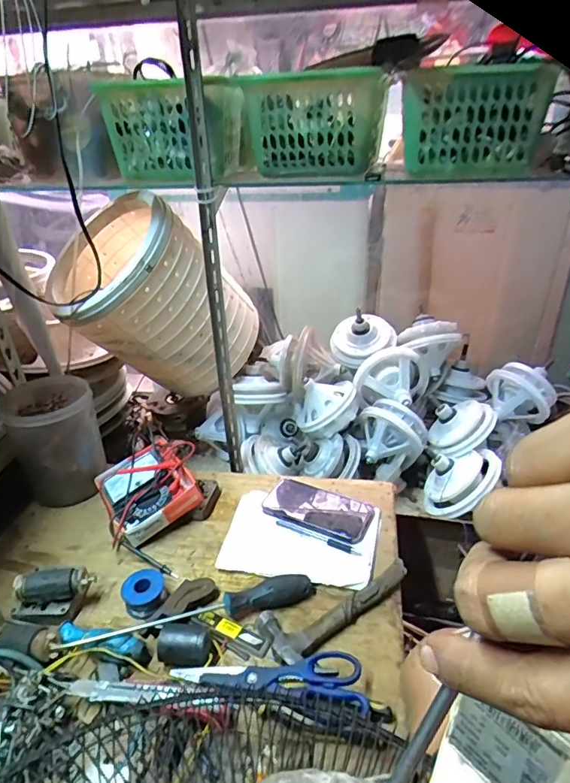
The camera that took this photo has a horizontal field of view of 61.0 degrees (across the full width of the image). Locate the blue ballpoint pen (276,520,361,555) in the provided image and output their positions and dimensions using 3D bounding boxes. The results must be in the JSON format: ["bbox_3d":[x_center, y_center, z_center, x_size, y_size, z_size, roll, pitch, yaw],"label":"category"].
[{"bbox_3d":[0.047,0.215,0.706,0.136,0.013,0.011,15,34,27],"label":"blue ballpoint pen"}]

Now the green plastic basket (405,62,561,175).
[{"bbox_3d":[0.233,-0.335,0.609,0.170,0.116,0.090,11,33,22],"label":"green plastic basket"}]

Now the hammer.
[{"bbox_3d":[0.066,0.265,0.618,0.205,0.022,0.071,-23,36,-32],"label":"hammer"}]

